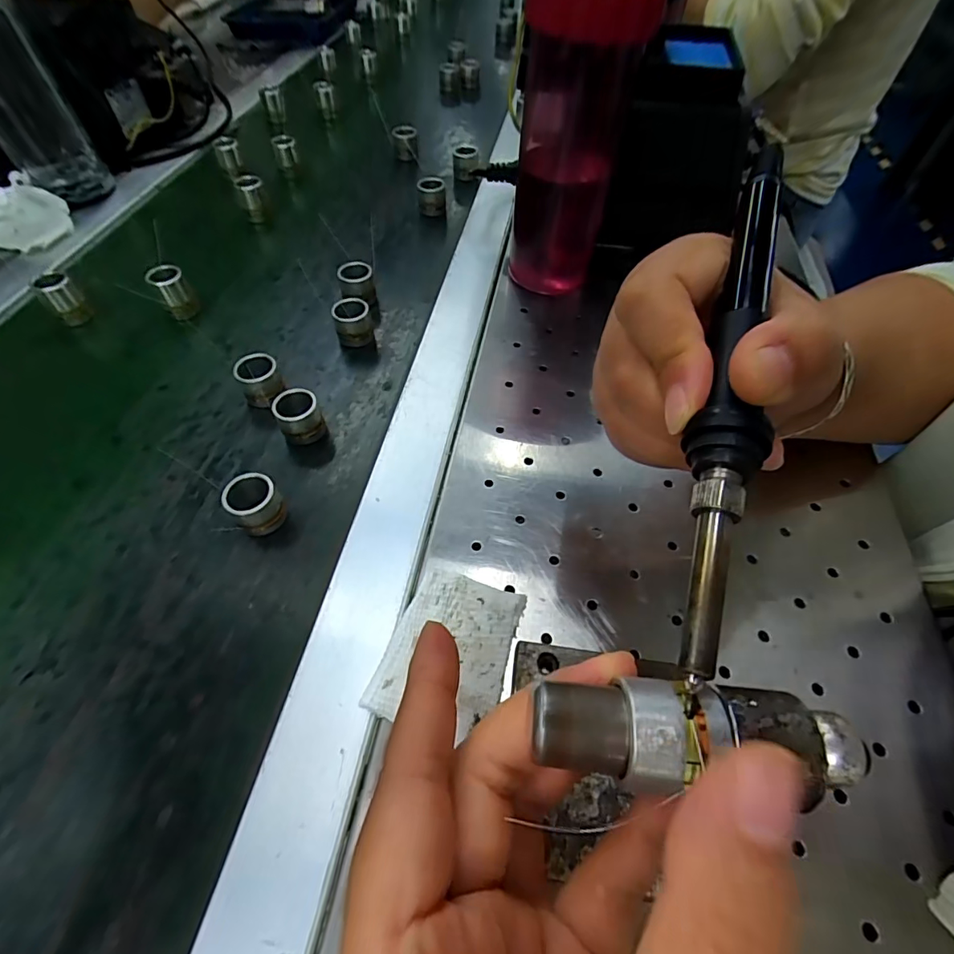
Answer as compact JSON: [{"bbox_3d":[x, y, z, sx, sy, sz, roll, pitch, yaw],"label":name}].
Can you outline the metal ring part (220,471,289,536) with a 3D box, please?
[{"bbox_3d":[-0.111,0.015,0.246,0.023,0.025,0.023,0,55,0],"label":"metal ring part"}]

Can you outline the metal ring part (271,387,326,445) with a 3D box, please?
[{"bbox_3d":[-0.102,-0.033,0.280,0.023,0.026,0.022,0,55,0],"label":"metal ring part"}]

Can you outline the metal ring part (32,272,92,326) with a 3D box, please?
[{"bbox_3d":[-0.289,-0.123,0.340,0.014,0.034,0.018,37,63,23],"label":"metal ring part"}]

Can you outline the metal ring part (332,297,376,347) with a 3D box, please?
[{"bbox_3d":[-0.083,-0.103,0.328,0.024,0.027,0.020,-10,55,-7],"label":"metal ring part"}]

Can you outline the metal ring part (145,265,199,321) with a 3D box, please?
[{"bbox_3d":[-0.215,-0.132,0.345,0.016,0.032,0.020,31,61,20],"label":"metal ring part"}]

